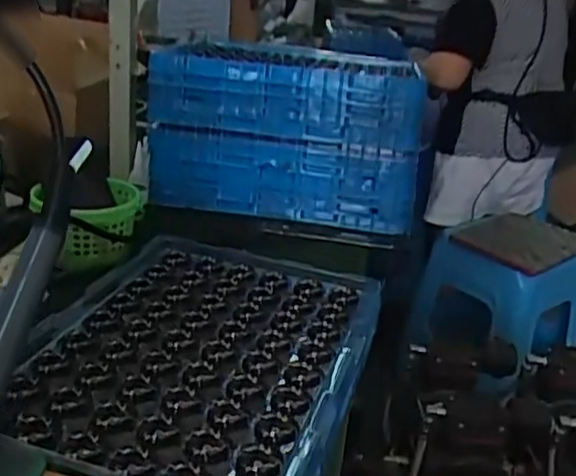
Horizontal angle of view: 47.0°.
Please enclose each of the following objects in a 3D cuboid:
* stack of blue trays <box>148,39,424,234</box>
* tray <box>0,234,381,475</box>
[{"bbox_3d":[0.006,-0.176,0.981,0.365,0.194,0.252,10,25,6],"label":"stack of blue trays"},{"bbox_3d":[-0.082,0.101,0.597,0.277,0.033,0.367,13,26,13],"label":"tray"}]

